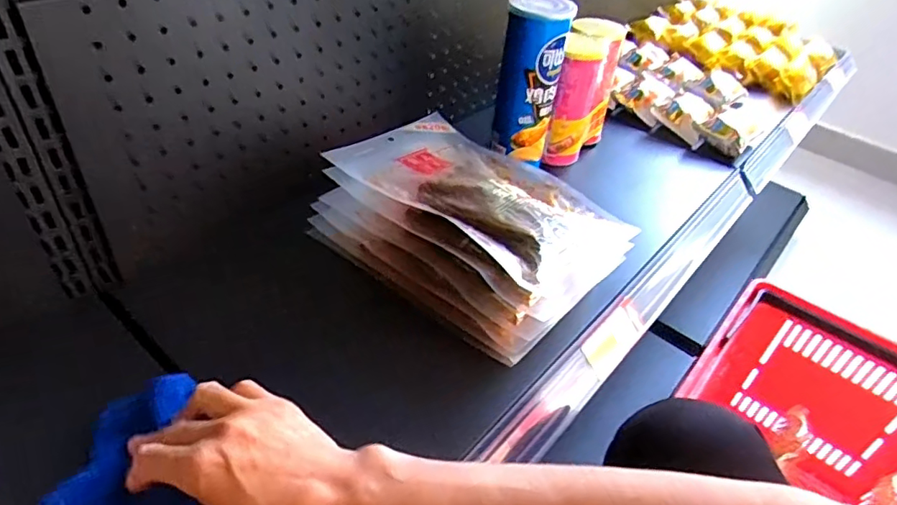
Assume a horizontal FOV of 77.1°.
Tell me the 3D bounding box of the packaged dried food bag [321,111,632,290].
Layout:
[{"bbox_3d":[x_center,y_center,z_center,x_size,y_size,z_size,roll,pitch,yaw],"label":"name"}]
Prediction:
[{"bbox_3d":[0.028,-0.049,0.545,0.261,0.040,0.176,34,48,28],"label":"packaged dried food bag"}]

